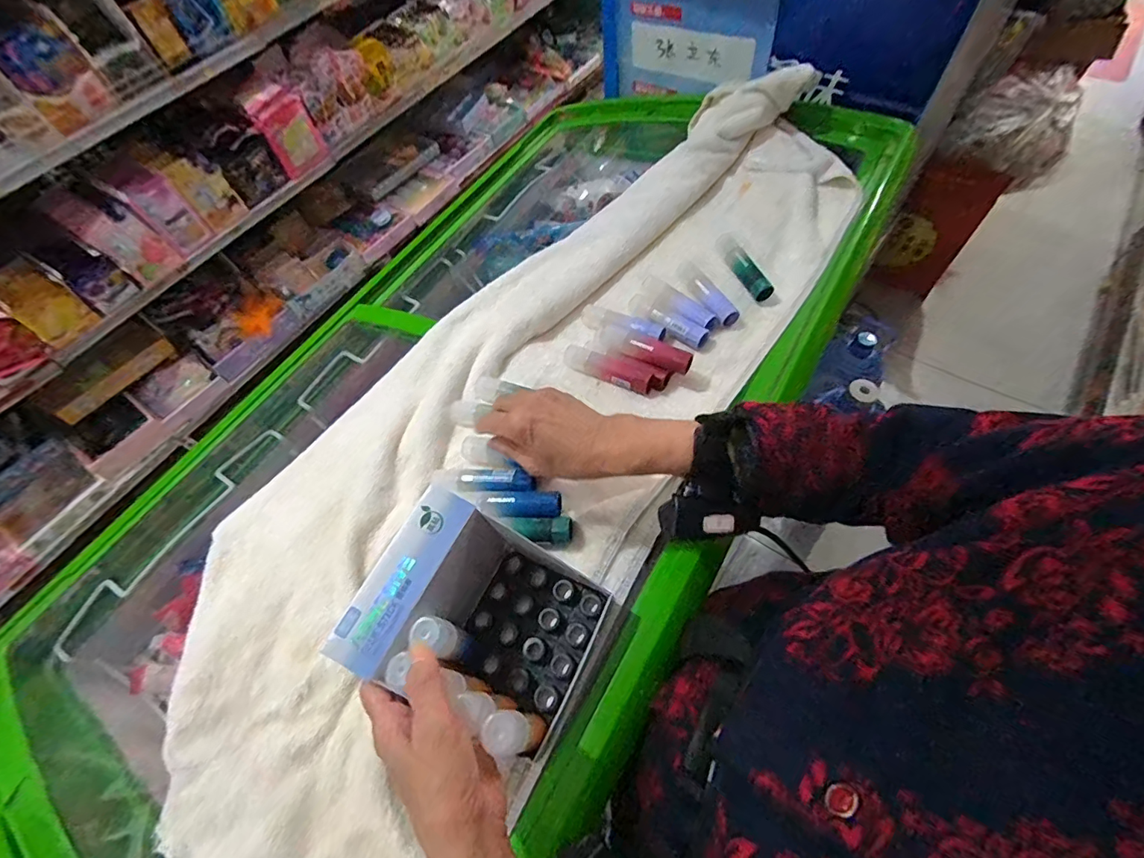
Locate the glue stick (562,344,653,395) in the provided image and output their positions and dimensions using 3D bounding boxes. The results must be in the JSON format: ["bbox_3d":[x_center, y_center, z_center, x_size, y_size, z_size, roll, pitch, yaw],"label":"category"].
[{"bbox_3d":[0.037,-0.064,0.521,0.098,0.020,0.024,26,65,18],"label":"glue stick"}]

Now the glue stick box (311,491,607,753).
[{"bbox_3d":[-0.059,0.137,0.362,0.142,0.104,0.126,22,64,16],"label":"glue stick box"}]

